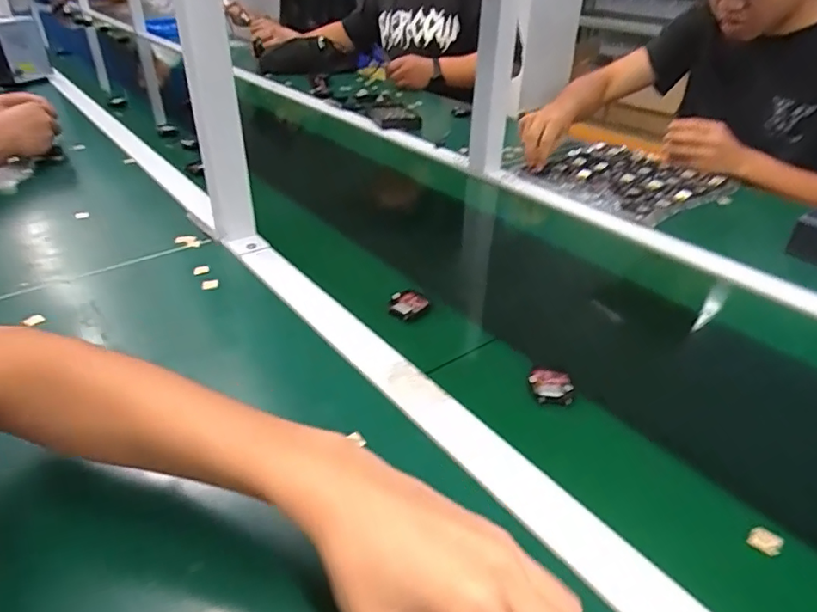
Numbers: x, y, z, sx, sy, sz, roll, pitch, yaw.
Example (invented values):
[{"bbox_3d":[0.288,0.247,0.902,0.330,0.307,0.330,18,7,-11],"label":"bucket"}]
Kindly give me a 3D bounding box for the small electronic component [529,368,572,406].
[{"bbox_3d":[0.126,0.069,0.489,0.037,0.011,0.041,9,34,10],"label":"small electronic component"}]

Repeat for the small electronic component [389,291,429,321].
[{"bbox_3d":[0.000,-0.002,0.596,0.041,0.016,0.033,-26,43,-36],"label":"small electronic component"}]

